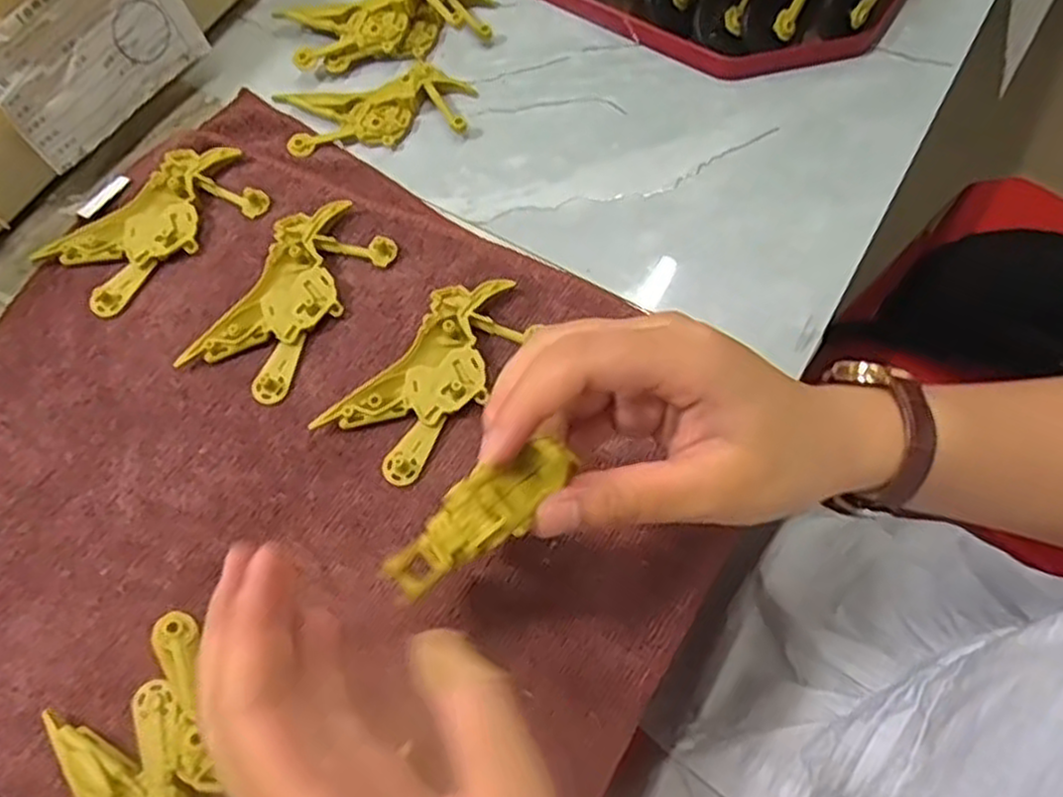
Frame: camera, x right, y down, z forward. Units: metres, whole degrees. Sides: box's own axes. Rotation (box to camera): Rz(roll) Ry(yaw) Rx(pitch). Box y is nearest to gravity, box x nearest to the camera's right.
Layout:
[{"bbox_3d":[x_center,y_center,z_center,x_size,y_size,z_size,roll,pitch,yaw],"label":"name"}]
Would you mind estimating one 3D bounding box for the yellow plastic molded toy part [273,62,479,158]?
[{"bbox_3d":[-0.081,-0.154,0.411,0.100,0.010,0.044,-9,68,-1],"label":"yellow plastic molded toy part"}]

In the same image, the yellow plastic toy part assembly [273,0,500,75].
[{"bbox_3d":[-0.078,-0.209,0.426,0.108,0.021,0.041,-14,70,-7],"label":"yellow plastic toy part assembly"}]

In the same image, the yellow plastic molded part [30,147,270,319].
[{"bbox_3d":[-0.182,-0.085,0.383,0.050,0.010,0.098,42,75,17],"label":"yellow plastic molded part"}]

